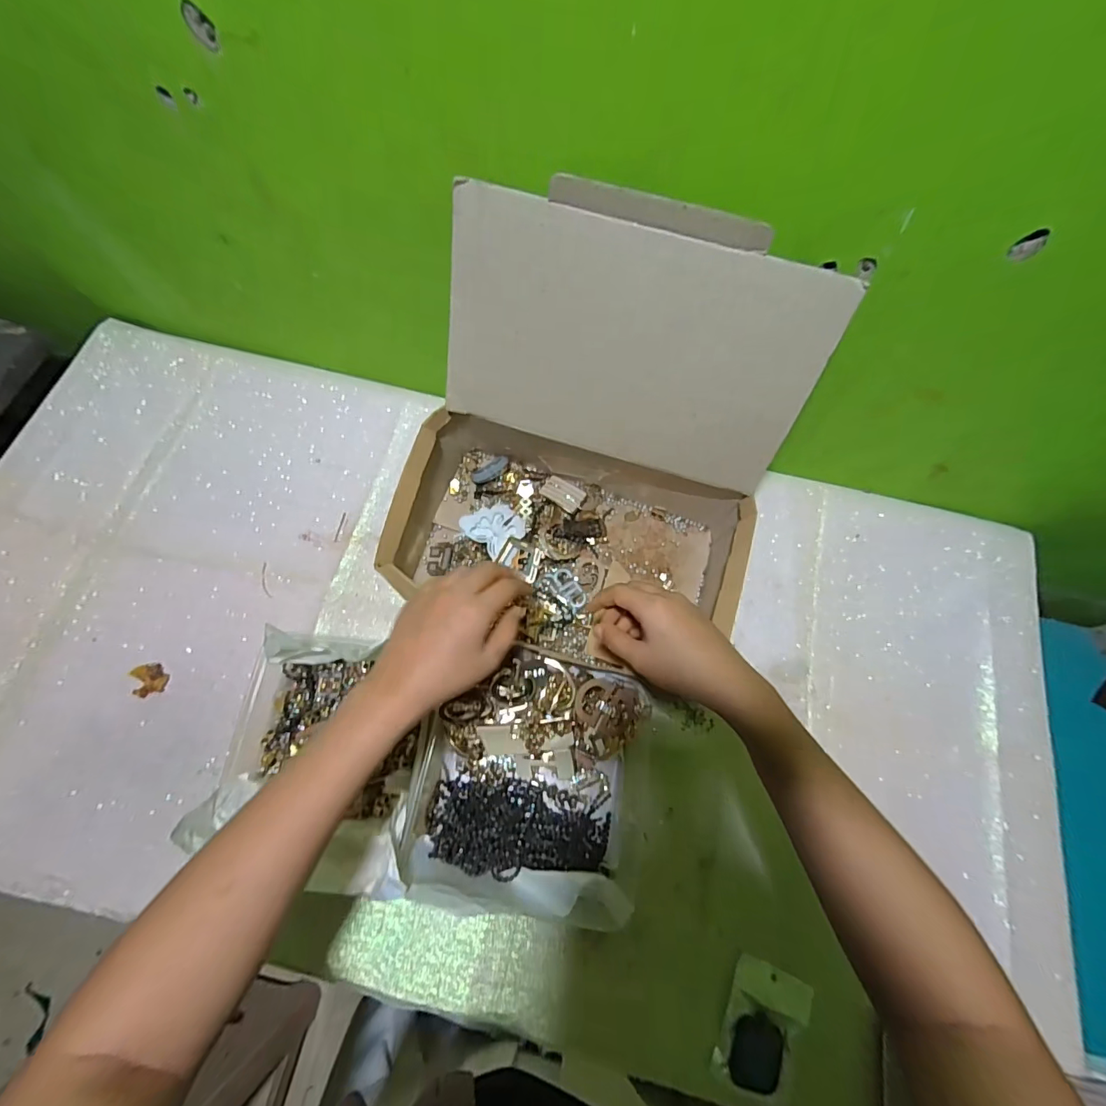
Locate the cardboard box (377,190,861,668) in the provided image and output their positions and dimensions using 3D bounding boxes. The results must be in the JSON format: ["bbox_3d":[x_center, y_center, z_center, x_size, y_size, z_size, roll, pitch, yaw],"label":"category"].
[{"bbox_3d":[0.026,-0.073,0.428,0.321,0.282,0.279,16,71,4],"label":"cardboard box"}]

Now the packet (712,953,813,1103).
[{"bbox_3d":[0.182,0.415,0.421,0.064,0.011,0.091,25,72,7],"label":"packet"}]

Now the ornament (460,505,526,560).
[{"bbox_3d":[-0.065,-0.028,0.533,0.057,0.004,0.054,-38,88,-18],"label":"ornament"}]

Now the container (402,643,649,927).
[{"bbox_3d":[-0.018,0.201,0.443,0.185,0.084,0.202,5,71,0],"label":"container"}]

